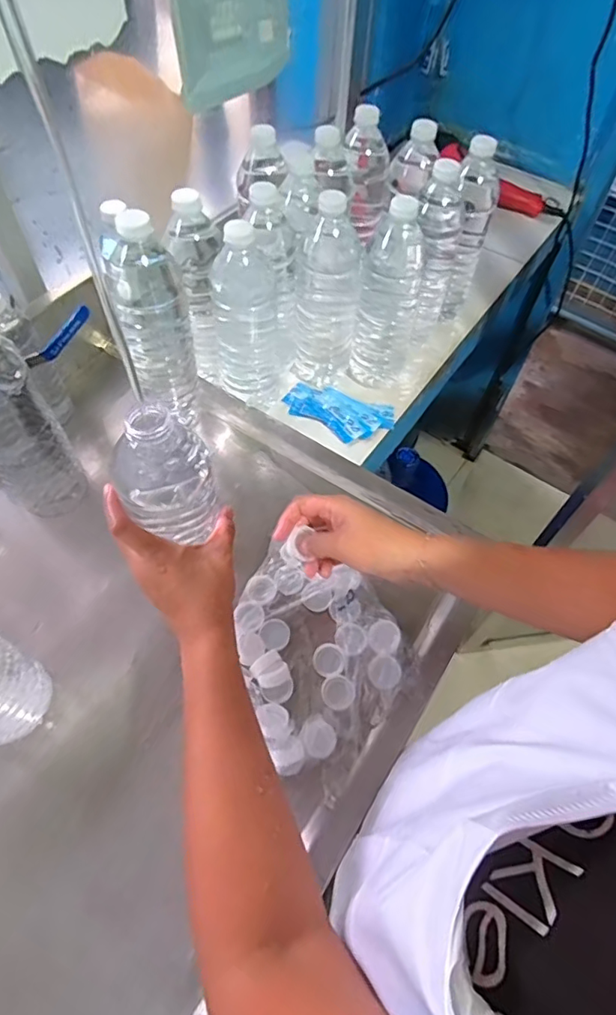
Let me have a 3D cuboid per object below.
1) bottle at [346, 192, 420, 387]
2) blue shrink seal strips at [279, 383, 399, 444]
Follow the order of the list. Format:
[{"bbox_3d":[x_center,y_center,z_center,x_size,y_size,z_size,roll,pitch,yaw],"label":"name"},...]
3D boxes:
[{"bbox_3d":[0.103,-0.265,0.678,0.073,0.245,0.073,19,59,10],"label":"bottle"},{"bbox_3d":[0.040,-0.133,0.747,0.156,0.012,0.080,18,59,9],"label":"blue shrink seal strips"}]

